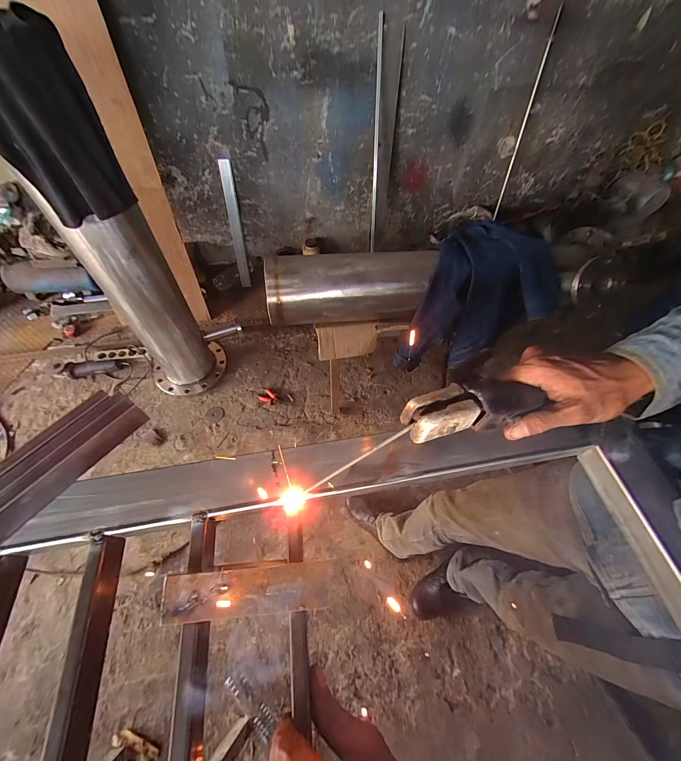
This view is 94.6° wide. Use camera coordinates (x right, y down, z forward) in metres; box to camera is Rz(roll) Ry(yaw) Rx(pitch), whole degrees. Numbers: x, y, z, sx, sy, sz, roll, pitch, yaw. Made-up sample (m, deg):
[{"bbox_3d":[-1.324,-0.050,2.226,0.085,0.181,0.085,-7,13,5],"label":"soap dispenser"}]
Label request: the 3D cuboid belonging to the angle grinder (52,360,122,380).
[{"bbox_3d":[-1.182,-0.061,1.478,0.298,0.073,0.091,-11,59,-10],"label":"angle grinder"}]

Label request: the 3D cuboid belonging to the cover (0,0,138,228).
[{"bbox_3d":[-0.626,-0.534,0.679,0.157,0.329,0.190,14,59,5],"label":"cover"}]

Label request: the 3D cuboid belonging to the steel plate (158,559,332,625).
[{"bbox_3d":[-0.074,0.170,0.255,0.131,0.010,0.035,-2,59,-5],"label":"steel plate"}]

